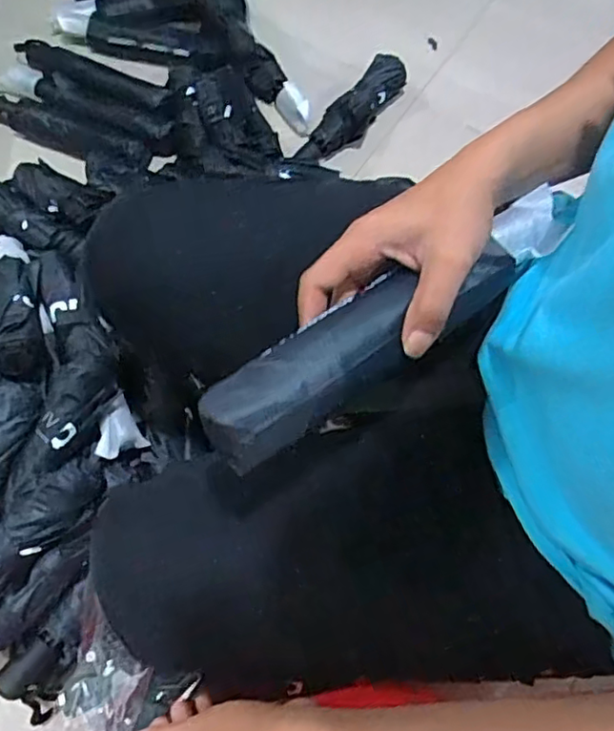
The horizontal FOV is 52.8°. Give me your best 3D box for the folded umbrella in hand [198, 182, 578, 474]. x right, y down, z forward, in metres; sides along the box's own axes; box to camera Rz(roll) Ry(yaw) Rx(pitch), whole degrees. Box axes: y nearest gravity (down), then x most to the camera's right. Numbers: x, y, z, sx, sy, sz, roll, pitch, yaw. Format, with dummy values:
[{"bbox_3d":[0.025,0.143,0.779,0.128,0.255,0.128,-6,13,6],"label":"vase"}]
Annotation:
[{"bbox_3d":[0.065,-0.035,0.410,0.302,0.033,0.054,-32,72,-21],"label":"folded umbrella in hand"}]

